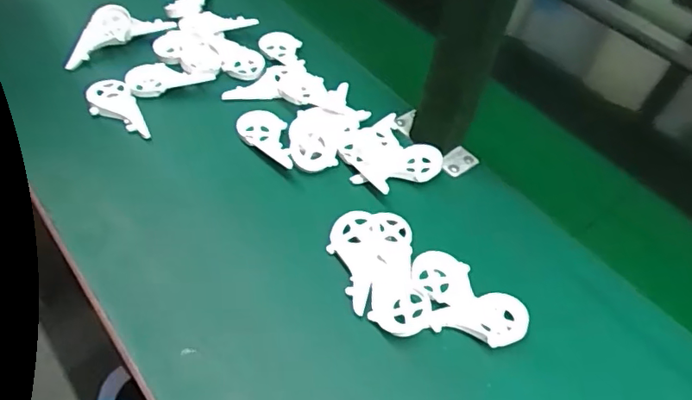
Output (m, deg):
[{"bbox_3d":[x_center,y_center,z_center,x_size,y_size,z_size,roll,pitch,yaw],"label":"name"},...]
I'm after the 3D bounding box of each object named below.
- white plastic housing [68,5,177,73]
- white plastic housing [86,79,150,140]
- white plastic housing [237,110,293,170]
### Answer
[{"bbox_3d":[-0.273,-0.200,0.606,0.126,0.029,0.050,-30,61,-27],"label":"white plastic housing"},{"bbox_3d":[-0.242,-0.094,0.547,0.045,0.016,0.084,-20,57,-21],"label":"white plastic housing"},{"bbox_3d":[-0.076,-0.066,0.545,0.088,0.013,0.046,35,56,19],"label":"white plastic housing"}]

